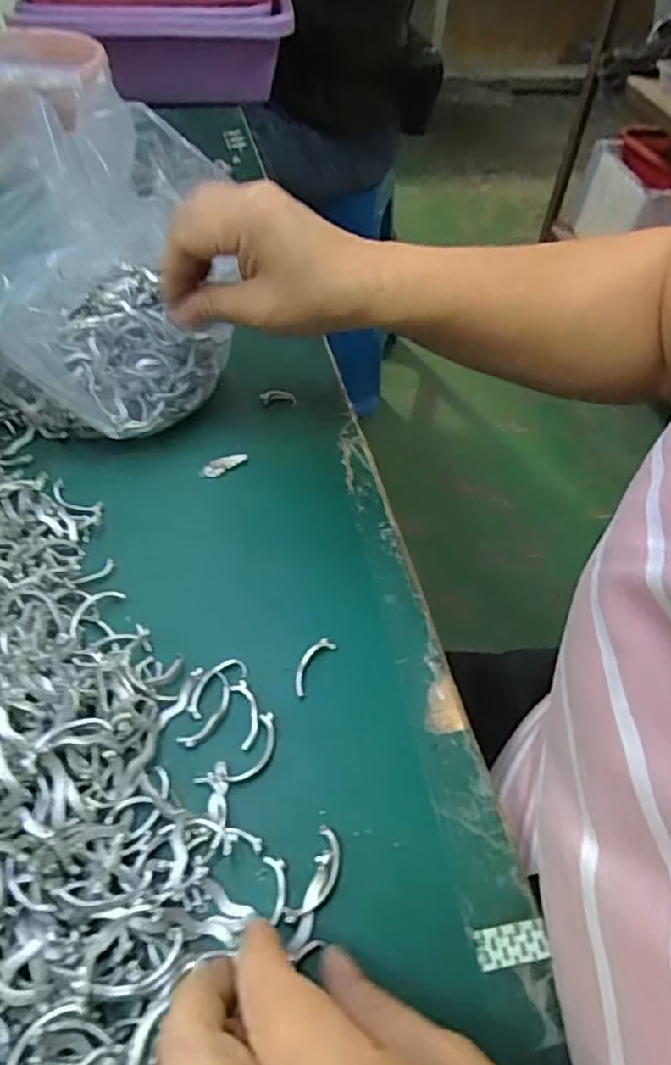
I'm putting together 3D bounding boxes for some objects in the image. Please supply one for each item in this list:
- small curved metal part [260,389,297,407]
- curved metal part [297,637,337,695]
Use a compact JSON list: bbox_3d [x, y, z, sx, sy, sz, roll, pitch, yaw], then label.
[{"bbox_3d":[-0.037,-0.088,0.415,0.023,0.006,0.011,-1,50,-6],"label":"small curved metal part"},{"bbox_3d":[-0.012,0.063,0.303,0.010,0.004,0.032,27,53,16],"label":"curved metal part"}]

